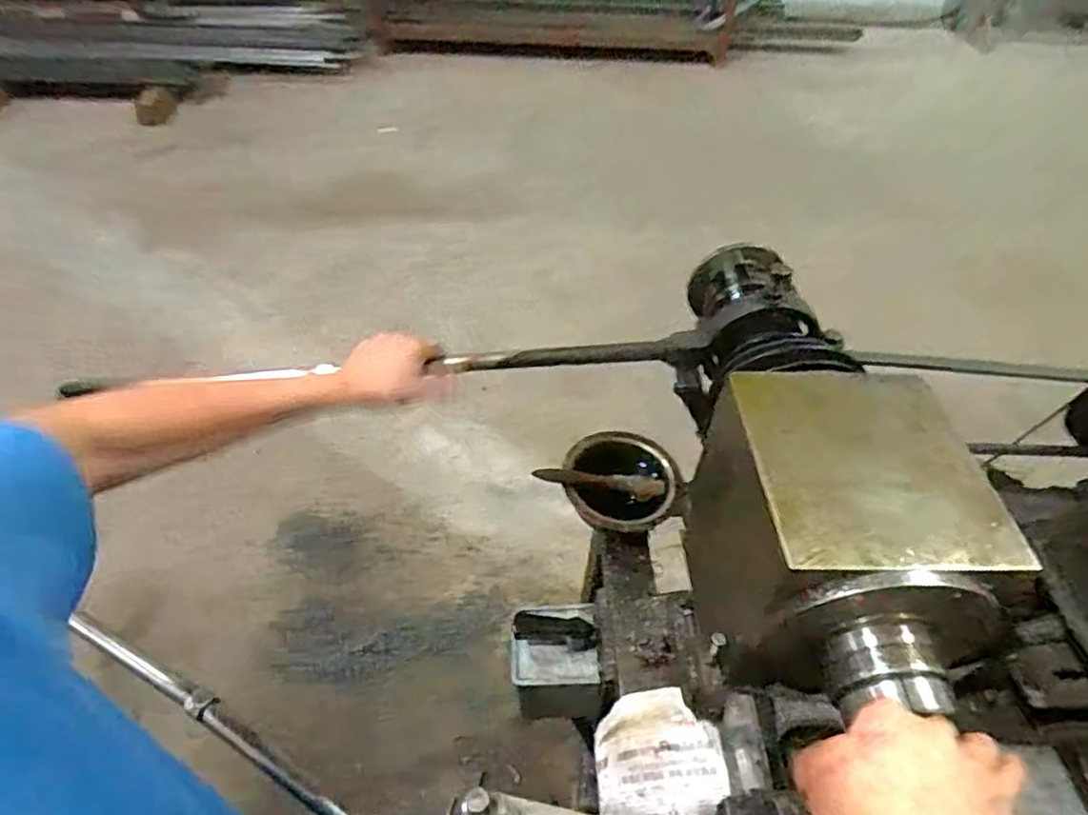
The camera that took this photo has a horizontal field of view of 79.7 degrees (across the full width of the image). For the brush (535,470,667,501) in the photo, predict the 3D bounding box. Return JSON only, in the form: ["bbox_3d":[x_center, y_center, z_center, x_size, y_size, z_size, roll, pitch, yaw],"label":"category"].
[{"bbox_3d":[0.063,0.085,0.732,0.145,0.021,0.026,2,45,-3],"label":"brush"}]

